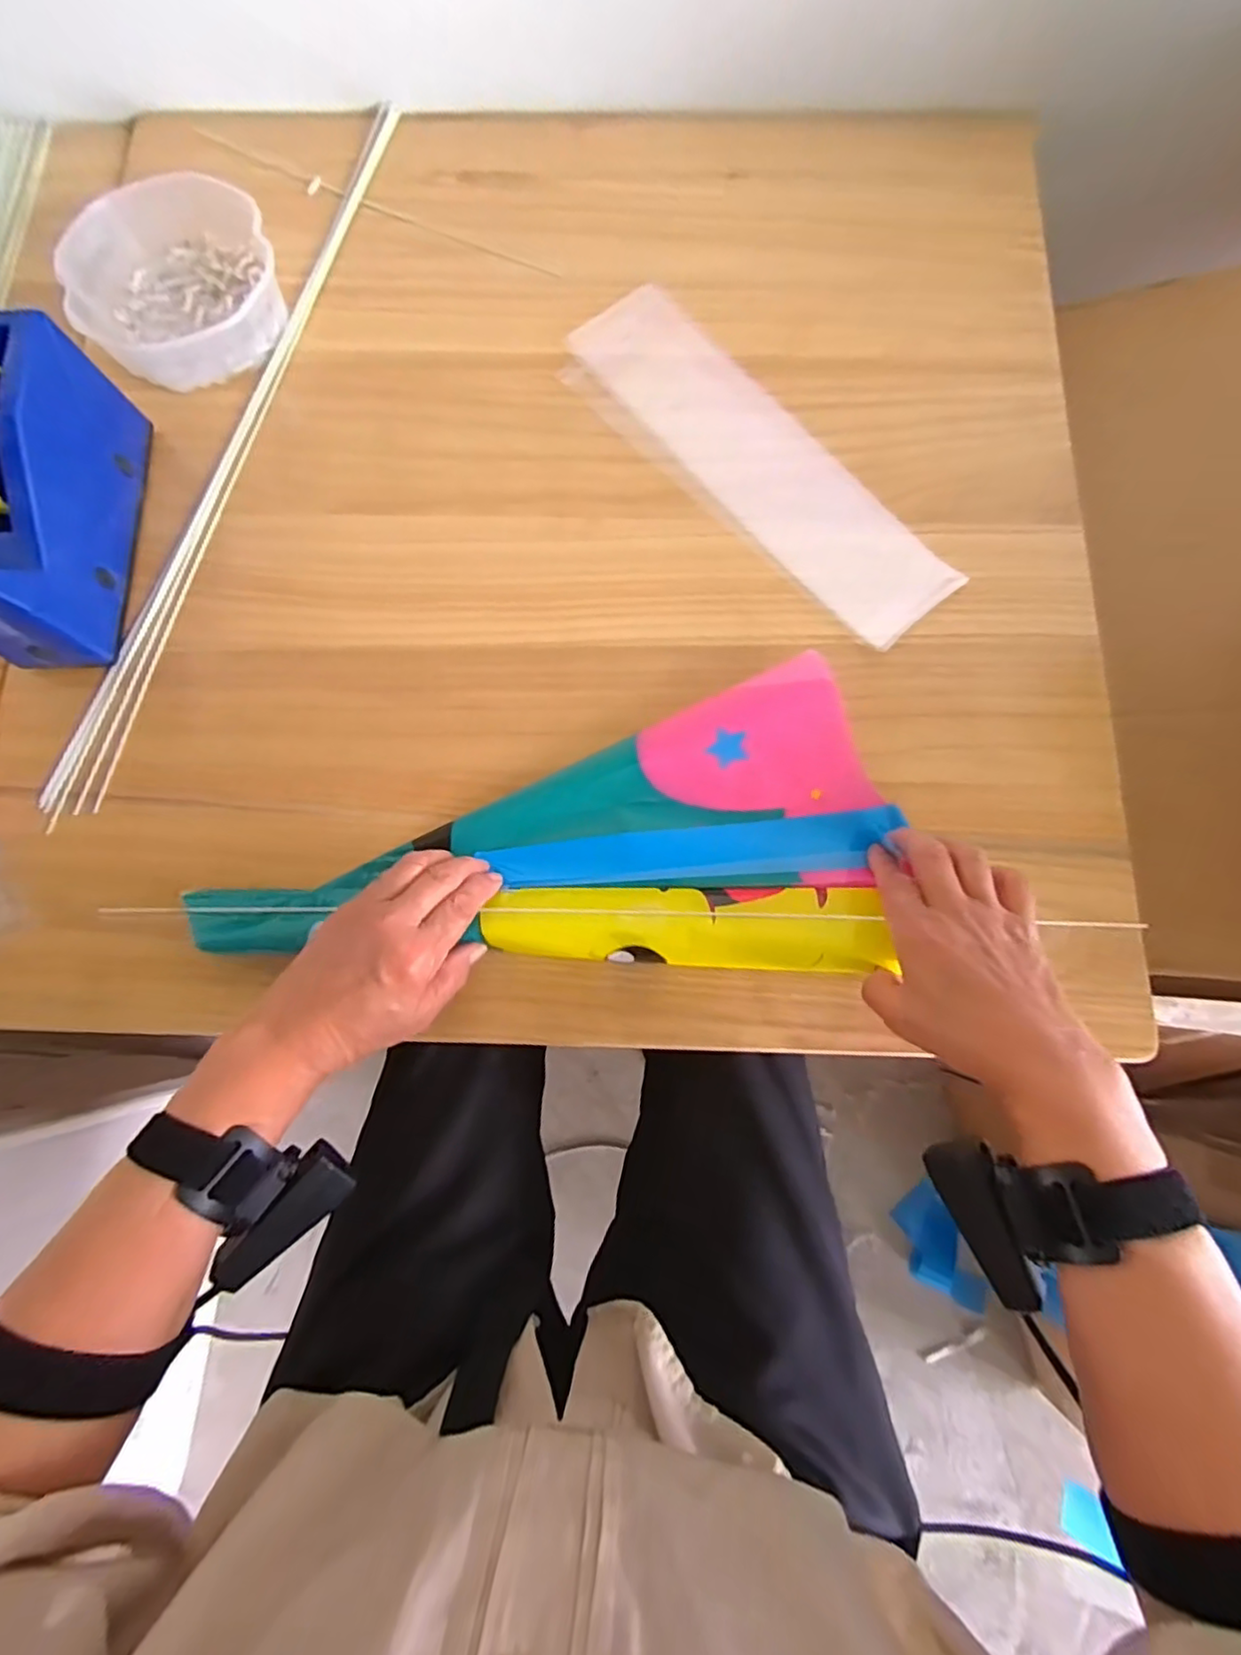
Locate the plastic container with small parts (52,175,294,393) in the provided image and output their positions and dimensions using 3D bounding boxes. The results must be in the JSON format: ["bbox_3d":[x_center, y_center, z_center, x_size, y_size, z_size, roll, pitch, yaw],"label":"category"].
[{"bbox_3d":[-0.336,-0.412,0.484,0.151,0.048,0.146,-17,78,-4],"label":"plastic container with small parts"}]

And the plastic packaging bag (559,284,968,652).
[{"bbox_3d":[0.102,-0.275,0.477,0.099,0.014,0.340,-43,81,-9],"label":"plastic packaging bag"}]

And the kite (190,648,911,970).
[{"bbox_3d":[-0.038,0.022,0.395,0.419,0.034,0.182,-10,77,-3],"label":"kite"}]

